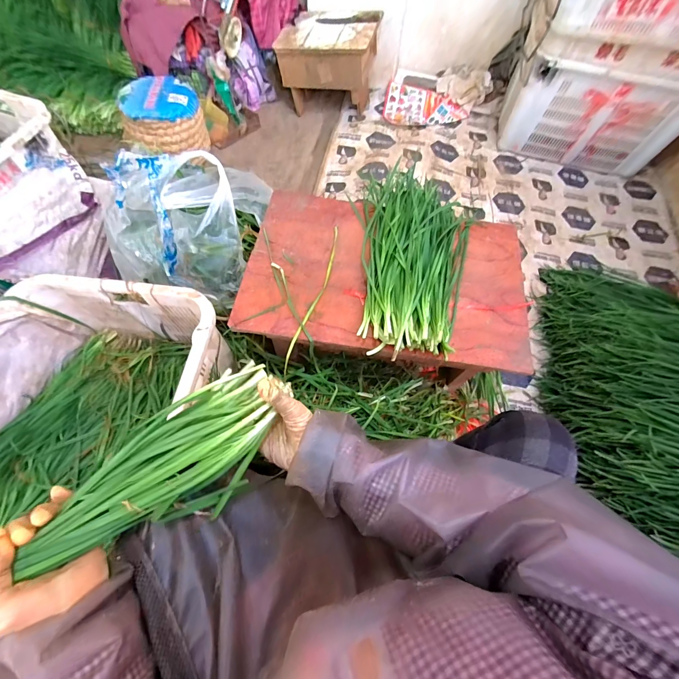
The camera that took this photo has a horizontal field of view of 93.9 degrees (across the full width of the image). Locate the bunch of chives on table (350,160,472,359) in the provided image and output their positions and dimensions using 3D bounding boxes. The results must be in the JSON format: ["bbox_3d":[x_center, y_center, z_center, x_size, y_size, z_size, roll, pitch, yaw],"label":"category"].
[{"bbox_3d":[0.172,-0.197,0.688,0.249,0.054,0.480,0,66,-2],"label":"bunch of chives on table"}]

